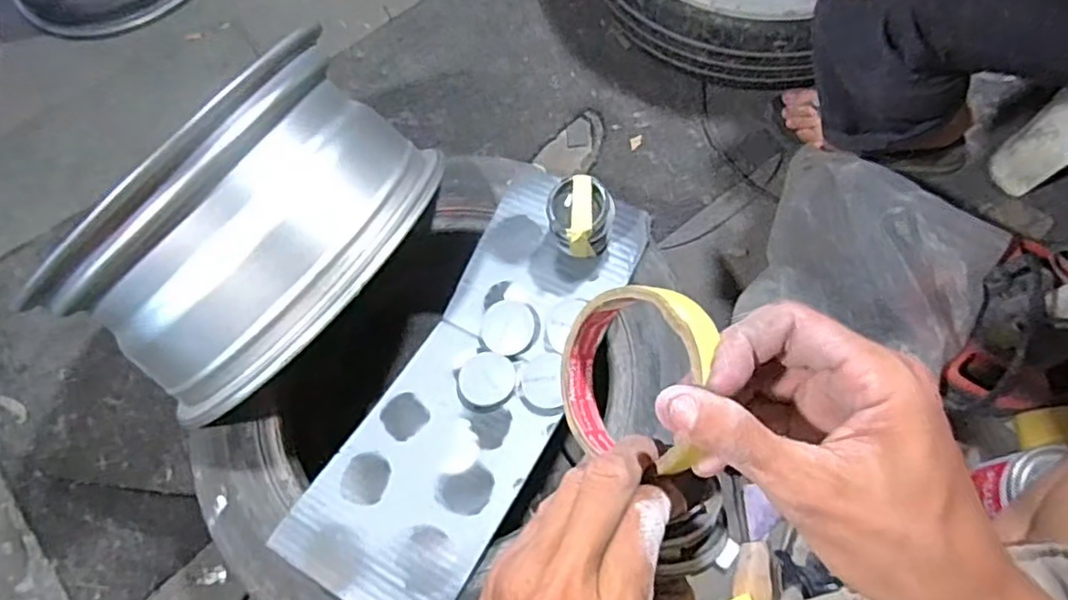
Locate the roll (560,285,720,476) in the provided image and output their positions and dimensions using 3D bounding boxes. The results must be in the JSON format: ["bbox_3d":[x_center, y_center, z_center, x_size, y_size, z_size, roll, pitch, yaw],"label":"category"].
[{"bbox_3d":[0.046,0.032,0.309,0.017,0.086,0.073,4,79,-39],"label":"roll"}]

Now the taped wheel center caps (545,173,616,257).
[{"bbox_3d":[0.047,-0.079,0.682,0.064,0.087,0.061,-2,68,5],"label":"taped wheel center caps"}]

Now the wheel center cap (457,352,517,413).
[{"bbox_3d":[-0.049,0.085,0.698,0.060,0.011,0.062,-2,68,5],"label":"wheel center cap"}]

